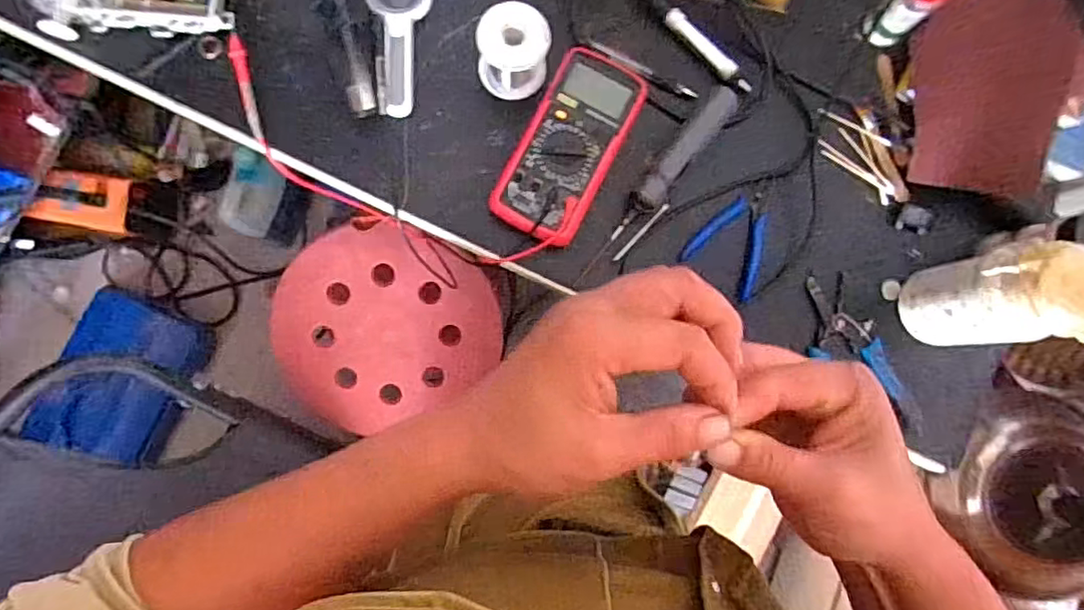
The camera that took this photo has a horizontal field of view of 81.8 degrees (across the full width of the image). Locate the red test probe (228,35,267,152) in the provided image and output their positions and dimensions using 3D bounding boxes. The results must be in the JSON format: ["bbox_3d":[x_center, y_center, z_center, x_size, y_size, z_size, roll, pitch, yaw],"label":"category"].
[{"bbox_3d":[-0.295,-0.214,0.631,0.017,0.007,0.122,-18,86,-5],"label":"red test probe"}]

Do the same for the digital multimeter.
[{"bbox_3d":[0.031,-0.162,0.635,0.094,0.035,0.204,27,83,-1],"label":"digital multimeter"}]

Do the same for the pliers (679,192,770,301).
[{"bbox_3d":[0.209,-0.071,0.656,0.086,0.018,0.104,34,83,0],"label":"pliers"}]

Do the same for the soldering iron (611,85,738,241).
[{"bbox_3d":[0.134,-0.145,0.639,0.026,0.029,0.188,39,83,1],"label":"soldering iron"}]

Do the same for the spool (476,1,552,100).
[{"bbox_3d":[-0.028,-0.253,0.626,0.068,0.071,0.062,4,84,-3],"label":"spool"}]

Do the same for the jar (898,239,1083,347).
[{"bbox_3d":[0.425,-0.005,0.579,0.077,0.177,0.080,0,84,-4],"label":"jar"}]

